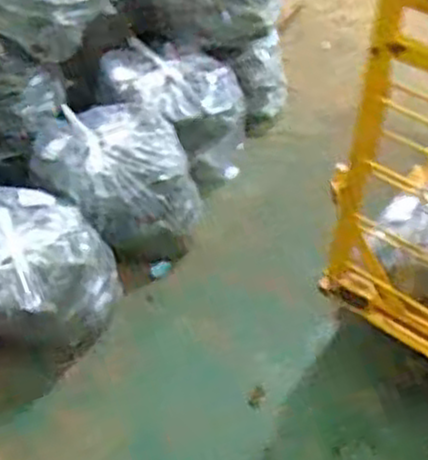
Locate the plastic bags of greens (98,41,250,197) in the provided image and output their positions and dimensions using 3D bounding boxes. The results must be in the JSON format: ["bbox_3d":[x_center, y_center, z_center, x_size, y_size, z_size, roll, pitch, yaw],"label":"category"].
[{"bbox_3d":[-0.100,-0.298,1.917,0.345,0.238,0.277,25,52,21],"label":"plastic bags of greens"}]

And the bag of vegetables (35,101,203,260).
[{"bbox_3d":[-0.208,-0.135,1.733,0.302,0.195,0.358,-22,52,-20],"label":"bag of vegetables"}]

